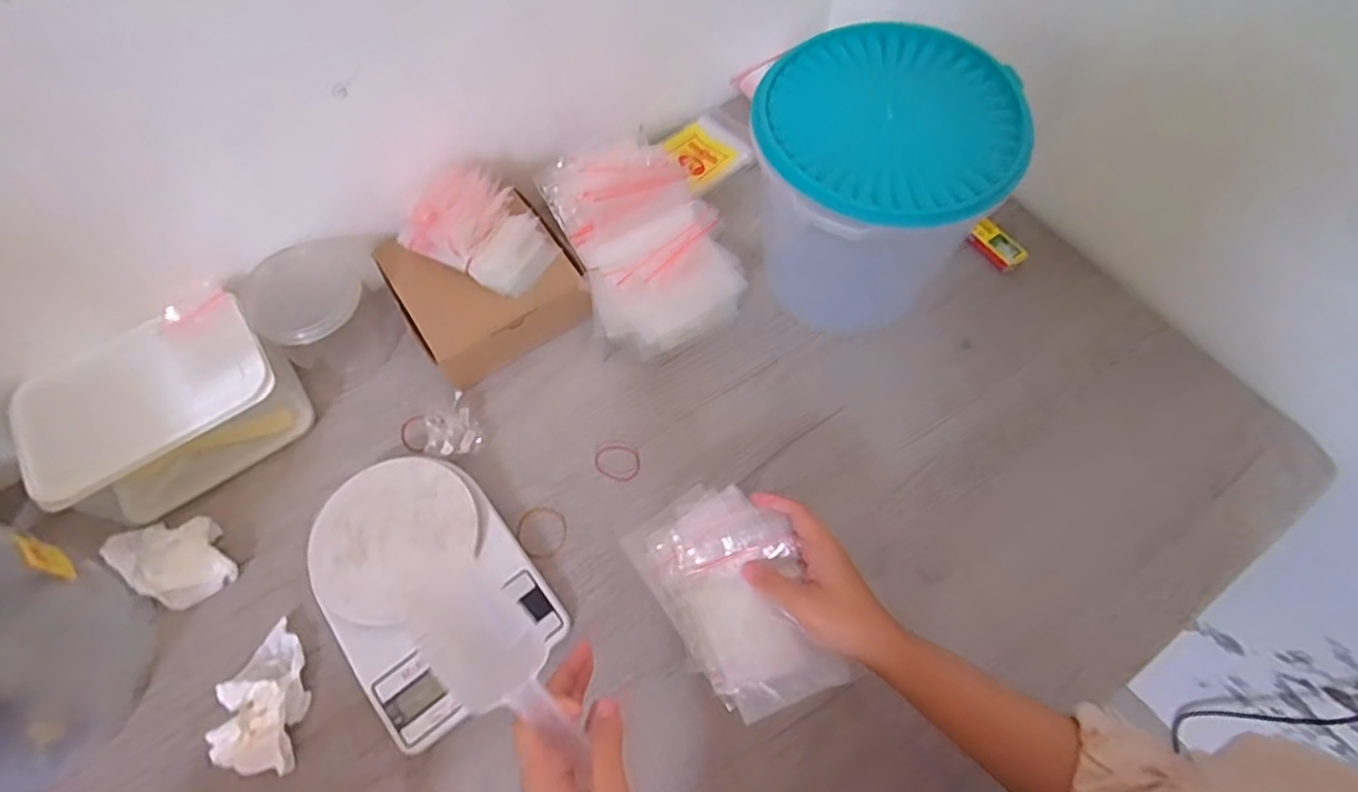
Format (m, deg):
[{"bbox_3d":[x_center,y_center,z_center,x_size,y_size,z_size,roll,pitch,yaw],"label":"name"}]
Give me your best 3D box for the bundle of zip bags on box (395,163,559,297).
[{"bbox_3d":[-0.189,-0.158,0.596,0.135,0.068,0.077,22,67,12],"label":"bundle of zip bags on box"}]

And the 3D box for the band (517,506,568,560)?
[{"bbox_3d":[-0.117,0.116,0.556,0.041,0.004,0.046,-29,68,-12],"label":"band"}]

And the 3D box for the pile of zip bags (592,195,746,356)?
[{"bbox_3d":[-0.008,-0.098,0.617,0.147,0.072,0.109,-32,67,-13],"label":"pile of zip bags"}]

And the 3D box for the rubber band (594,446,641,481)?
[{"bbox_3d":[-0.055,0.060,0.583,0.044,0.007,0.035,10,66,5],"label":"rubber band"}]

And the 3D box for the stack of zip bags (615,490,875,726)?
[{"bbox_3d":[0.041,0.143,0.466,0.102,0.025,0.166,-28,68,-12],"label":"stack of zip bags"}]

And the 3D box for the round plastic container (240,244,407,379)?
[{"bbox_3d":[-0.331,-0.083,0.612,0.105,0.076,0.111,0,65,0],"label":"round plastic container"}]

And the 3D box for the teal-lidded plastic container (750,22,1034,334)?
[{"bbox_3d":[0.161,-0.176,0.582,0.195,0.201,0.202,0,65,0],"label":"teal-lidded plastic container"}]

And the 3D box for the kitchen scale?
[{"bbox_3d":[-0.206,0.151,0.524,0.154,0.034,0.213,-35,69,-14],"label":"kitchen scale"}]

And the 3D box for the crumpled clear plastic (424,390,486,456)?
[{"bbox_3d":[-0.208,0.030,0.588,0.045,0.033,0.053,-29,68,-12],"label":"crumpled clear plastic"}]

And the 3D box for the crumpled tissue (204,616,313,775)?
[{"bbox_3d":[-0.318,0.230,0.494,0.062,0.016,0.102,-8,65,-3],"label":"crumpled tissue"}]

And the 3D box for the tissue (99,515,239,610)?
[{"bbox_3d":[-0.421,0.135,0.537,0.069,0.031,0.079,-33,69,-14],"label":"tissue"}]

